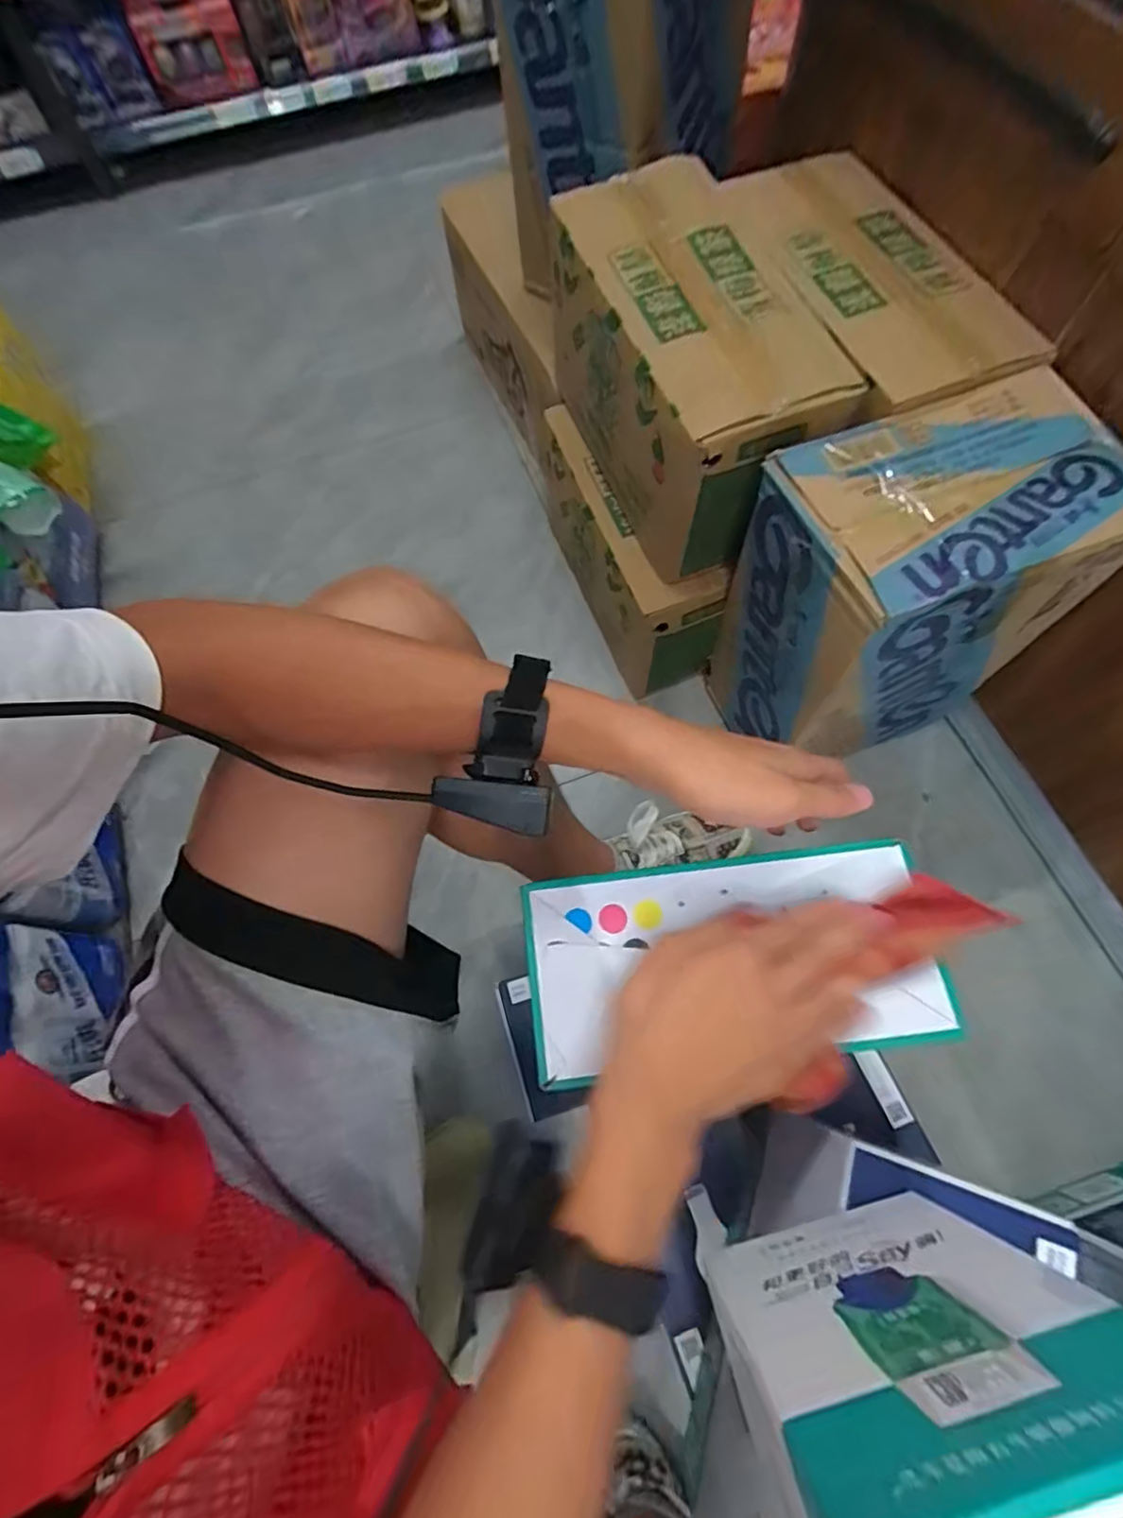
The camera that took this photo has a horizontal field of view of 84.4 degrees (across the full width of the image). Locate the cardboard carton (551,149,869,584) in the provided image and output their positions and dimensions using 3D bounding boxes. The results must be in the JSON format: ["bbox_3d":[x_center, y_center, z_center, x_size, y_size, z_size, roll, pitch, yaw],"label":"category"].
[{"bbox_3d":[0.135,-0.412,0.682,0.176,0.235,0.334,-22,69,-6],"label":"cardboard carton"}]

